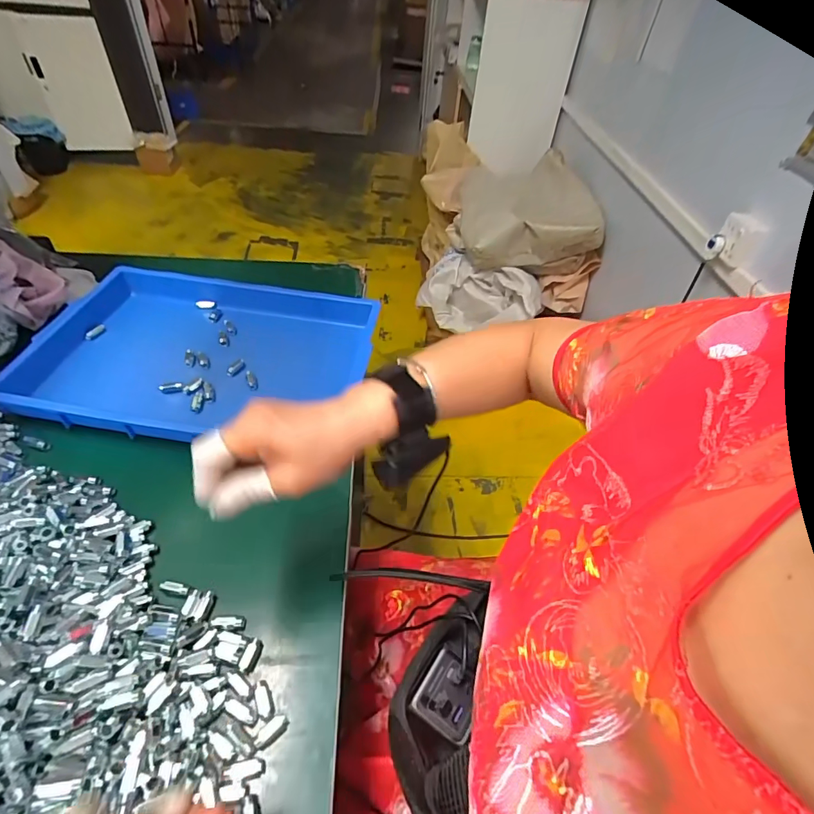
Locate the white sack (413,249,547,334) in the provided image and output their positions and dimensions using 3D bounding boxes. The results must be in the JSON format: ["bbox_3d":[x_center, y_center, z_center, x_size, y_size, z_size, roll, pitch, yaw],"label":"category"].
[{"bbox_3d":[0.268,-0.433,1.768,0.537,0.292,0.196,36,53,25],"label":"white sack"}]

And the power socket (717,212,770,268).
[{"bbox_3d":[0.732,-0.368,1.000,0.031,0.098,0.075,-32,58,-31],"label":"power socket"}]

